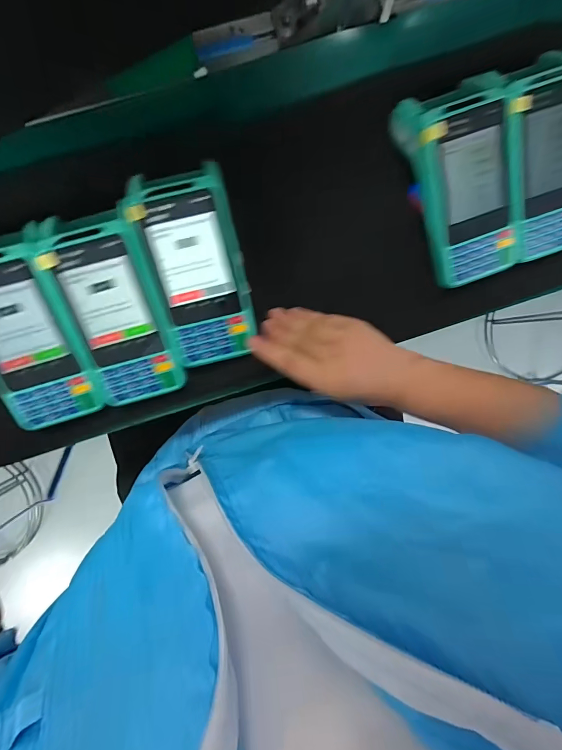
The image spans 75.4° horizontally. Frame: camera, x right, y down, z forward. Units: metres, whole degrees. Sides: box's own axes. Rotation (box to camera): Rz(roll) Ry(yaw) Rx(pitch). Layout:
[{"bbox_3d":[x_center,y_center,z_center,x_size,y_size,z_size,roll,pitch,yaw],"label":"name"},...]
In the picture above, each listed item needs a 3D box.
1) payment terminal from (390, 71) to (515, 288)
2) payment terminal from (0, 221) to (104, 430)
[{"bbox_3d":[0.162,-0.172,0.335,0.085,0.052,0.167,-18,111,-2],"label":"payment terminal"},{"bbox_3d":[-0.214,-0.033,0.309,0.074,0.029,0.157,-15,112,-1],"label":"payment terminal"}]

